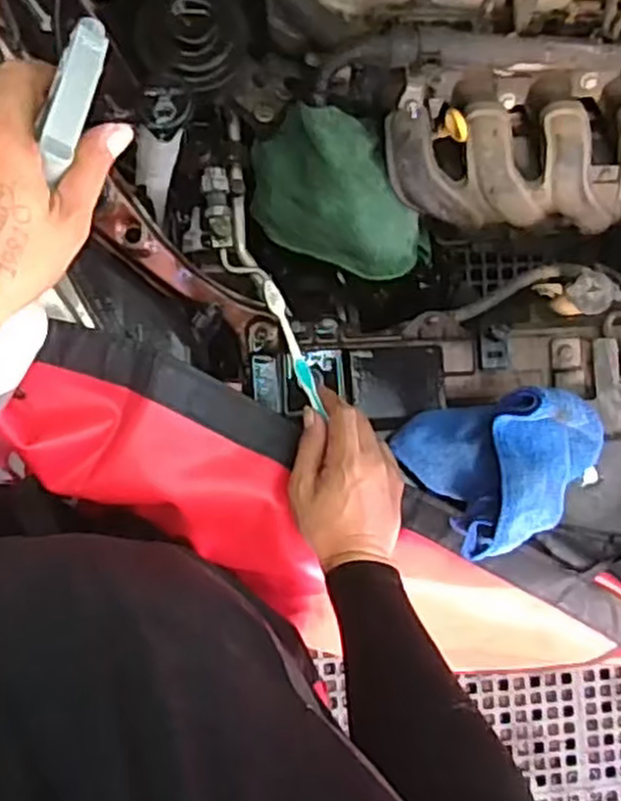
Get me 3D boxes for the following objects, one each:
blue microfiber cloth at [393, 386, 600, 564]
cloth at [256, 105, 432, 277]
[{"bbox_3d":[0.175,0.053,0.664,0.154,0.104,0.129,-26,92,-7],"label":"blue microfiber cloth"},{"bbox_3d":[0.030,-0.208,0.792,0.202,0.181,0.107,23,87,-6],"label":"cloth"}]

